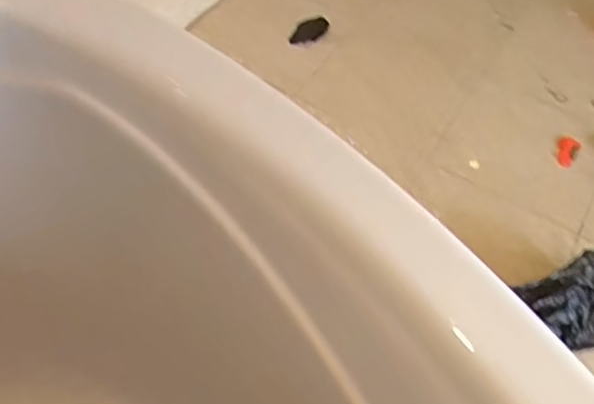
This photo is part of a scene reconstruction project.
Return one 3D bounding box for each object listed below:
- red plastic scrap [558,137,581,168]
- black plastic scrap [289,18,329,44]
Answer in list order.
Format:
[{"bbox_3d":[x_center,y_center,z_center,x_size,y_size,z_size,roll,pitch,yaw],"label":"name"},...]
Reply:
[{"bbox_3d":[0.524,-0.097,1.176,0.040,0.005,0.082,25,56,13],"label":"red plastic scrap"},{"bbox_3d":[0.027,-0.376,1.337,0.103,0.007,0.051,-24,75,-21],"label":"black plastic scrap"}]

